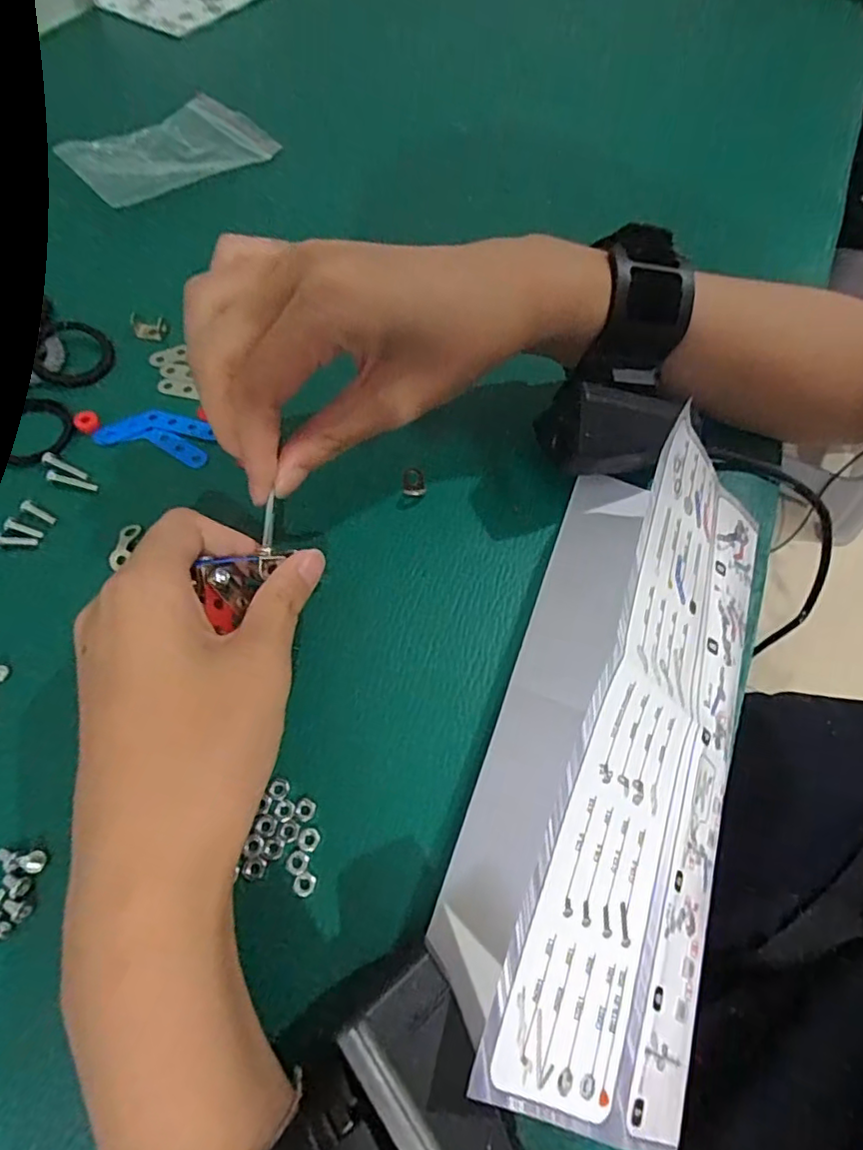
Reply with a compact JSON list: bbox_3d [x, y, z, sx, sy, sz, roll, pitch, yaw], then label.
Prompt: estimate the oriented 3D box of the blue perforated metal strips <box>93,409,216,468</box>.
[{"bbox_3d":[-0.128,-0.066,0.277,0.051,0.004,0.025,12,61,1],"label":"blue perforated metal strips"}]

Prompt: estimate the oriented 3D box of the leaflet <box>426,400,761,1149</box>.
[{"bbox_3d":[0.071,0.044,0.204,0.084,0.051,0.228,21,61,6],"label":"leaflet"}]

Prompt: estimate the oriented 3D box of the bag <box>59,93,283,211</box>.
[{"bbox_3d":[-0.168,-0.272,0.377,0.117,0.013,0.076,-36,70,-23],"label":"bag"}]

